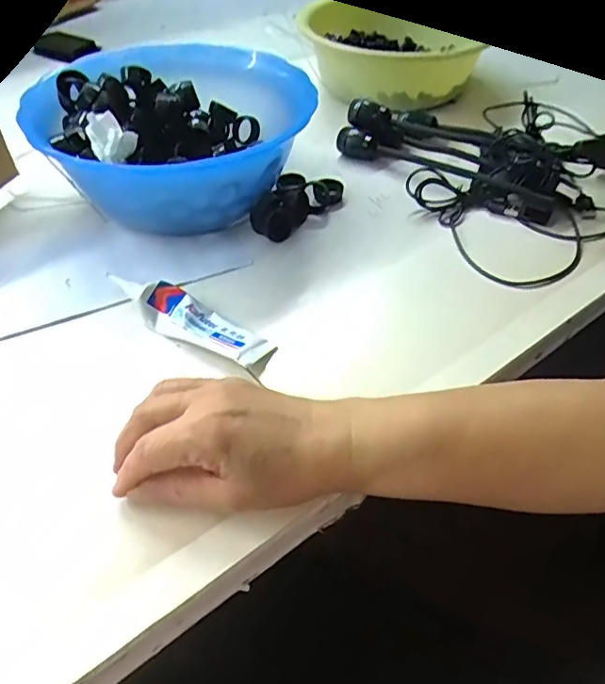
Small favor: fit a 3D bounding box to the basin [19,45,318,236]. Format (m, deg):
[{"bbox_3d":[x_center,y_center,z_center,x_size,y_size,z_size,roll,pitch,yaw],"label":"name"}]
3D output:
[{"bbox_3d":[-0.115,-0.185,0.520,0.221,0.096,0.230,0,47,0],"label":"basin"}]

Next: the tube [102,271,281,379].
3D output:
[{"bbox_3d":[-0.087,-0.019,0.414,0.142,0.021,0.033,24,51,21],"label":"tube"}]

